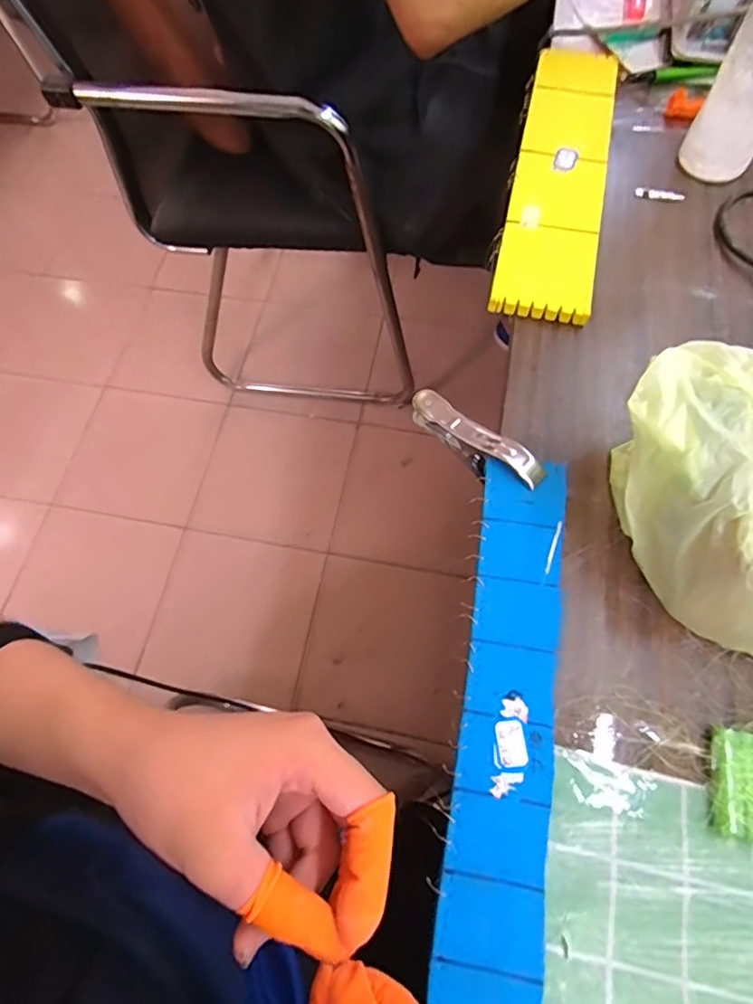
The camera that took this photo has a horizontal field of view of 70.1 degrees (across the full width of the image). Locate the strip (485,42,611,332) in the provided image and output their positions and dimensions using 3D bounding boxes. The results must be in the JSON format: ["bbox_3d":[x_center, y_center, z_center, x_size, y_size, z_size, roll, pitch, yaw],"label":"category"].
[{"bbox_3d":[0.173,-0.317,0.508,0.081,0.014,0.353,11,68,6],"label":"strip"}]

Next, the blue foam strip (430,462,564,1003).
[{"bbox_3d":[0.078,0.131,0.324,0.054,0.012,0.330,9,68,5],"label":"blue foam strip"}]

